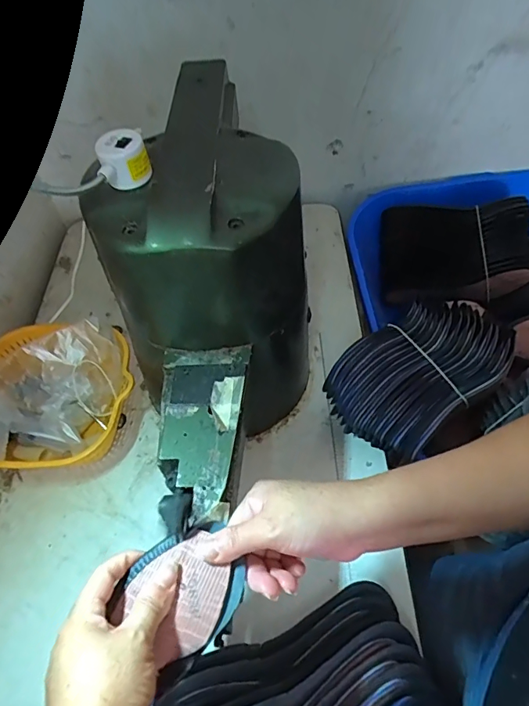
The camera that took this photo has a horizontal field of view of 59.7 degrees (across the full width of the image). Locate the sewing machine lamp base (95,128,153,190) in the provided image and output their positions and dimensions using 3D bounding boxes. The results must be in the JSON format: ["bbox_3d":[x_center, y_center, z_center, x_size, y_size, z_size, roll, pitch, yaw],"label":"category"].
[{"bbox_3d":[-0.115,-0.158,0.379,0.039,0.033,0.033,-13,59,-4],"label":"sewing machine lamp base"}]

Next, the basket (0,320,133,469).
[{"bbox_3d":[-0.271,0.059,0.592,0.212,0.083,0.198,-2,59,3],"label":"basket"}]

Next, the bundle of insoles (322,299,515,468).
[{"bbox_3d":[0.204,0.026,0.596,0.234,0.091,0.137,-39,64,-18],"label":"bundle of insoles"}]

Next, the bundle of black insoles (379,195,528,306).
[{"bbox_3d":[0.327,-0.176,0.797,0.246,0.125,0.142,4,59,6],"label":"bundle of black insoles"}]

